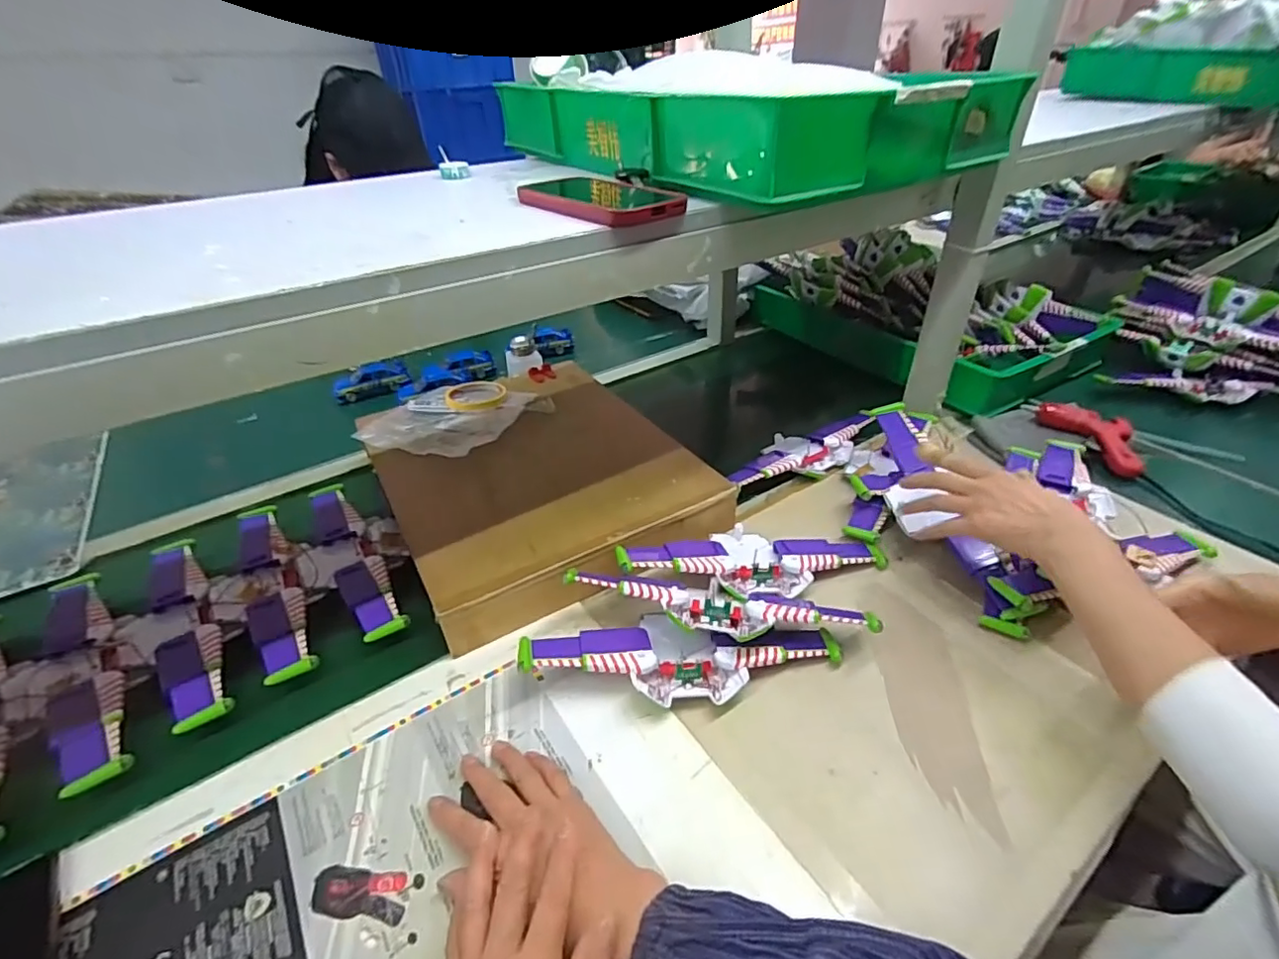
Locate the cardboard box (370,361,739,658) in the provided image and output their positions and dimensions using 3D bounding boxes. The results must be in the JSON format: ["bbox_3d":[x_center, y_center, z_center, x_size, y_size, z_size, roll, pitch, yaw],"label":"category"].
[{"bbox_3d":[-0.129,-0.003,0.745,0.355,0.076,0.438,-22,39,-24],"label":"cardboard box"}]

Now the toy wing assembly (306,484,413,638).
[{"bbox_3d":[-0.330,0.084,0.678,0.092,0.036,0.299,-23,40,-26],"label":"toy wing assembly"}]

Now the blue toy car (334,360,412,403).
[{"bbox_3d":[-0.478,-0.174,1.028,0.130,0.050,0.057,-13,37,-14],"label":"blue toy car"}]

